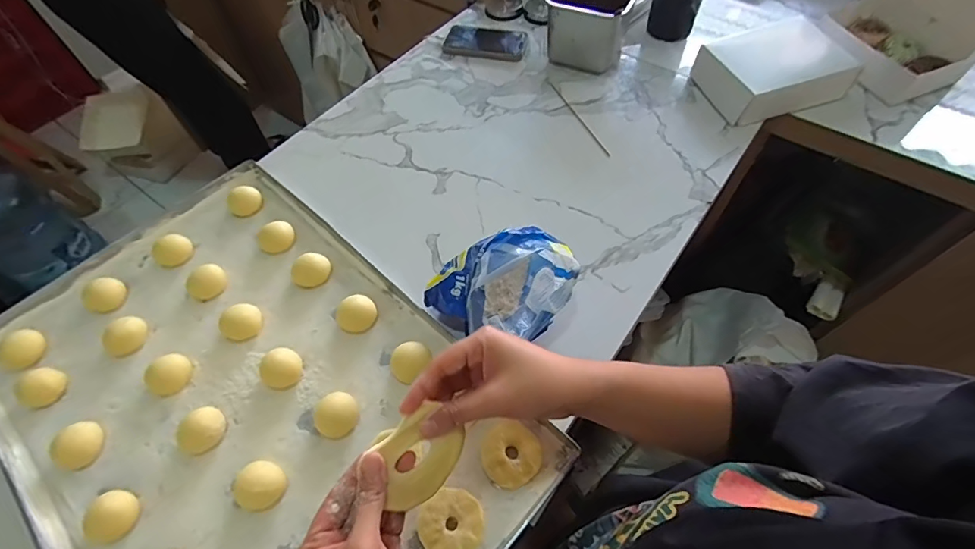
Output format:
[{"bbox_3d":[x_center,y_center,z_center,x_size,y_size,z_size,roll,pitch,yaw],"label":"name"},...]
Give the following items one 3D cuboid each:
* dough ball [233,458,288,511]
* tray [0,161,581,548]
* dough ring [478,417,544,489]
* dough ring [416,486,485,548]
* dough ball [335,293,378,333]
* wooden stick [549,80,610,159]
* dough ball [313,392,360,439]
[{"bbox_3d":[-0.226,0.210,0.455,0.042,0.021,0.044,-1,59,1],"label":"dough ball"},{"bbox_3d":[-0.266,0.137,0.505,0.605,0.025,0.416,39,68,22],"label":"tray"},{"bbox_3d":[0.022,0.180,0.466,0.058,0.010,0.065,-31,63,-16],"label":"dough ring"},{"bbox_3d":[-0.034,0.238,0.435,0.059,0.007,0.061,-1,59,1],"label":"dough ring"},{"bbox_3d":[-0.158,0.049,0.555,0.046,0.027,0.041,-34,64,-17],"label":"dough ball"},{"bbox_3d":[0.147,-0.258,0.740,0.009,0.004,0.196,-21,61,-10],"label":"wooden stick"},{"bbox_3d":[-0.161,0.151,0.492,0.044,0.024,0.042,-1,59,1],"label":"dough ball"}]

